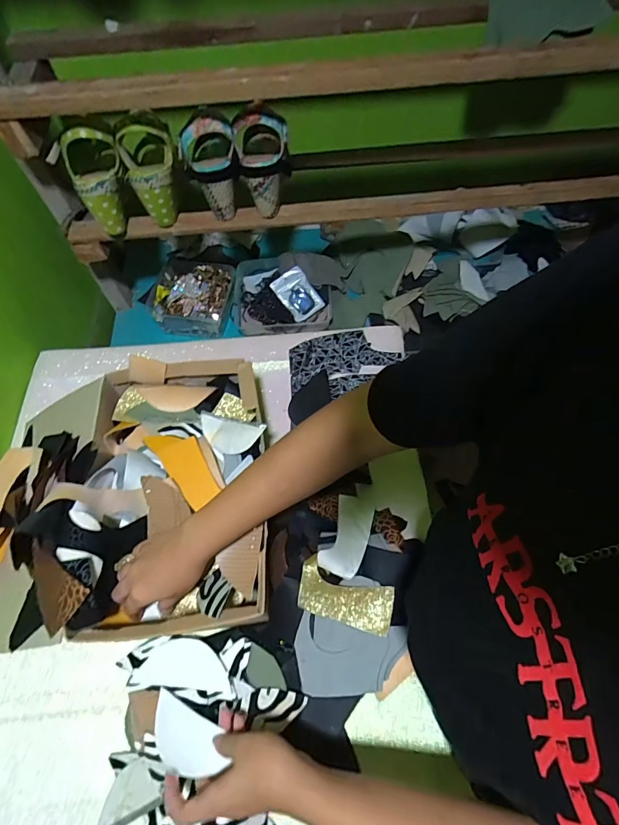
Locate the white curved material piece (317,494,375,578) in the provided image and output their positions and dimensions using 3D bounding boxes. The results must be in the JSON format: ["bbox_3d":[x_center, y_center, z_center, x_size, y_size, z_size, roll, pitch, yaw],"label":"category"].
[{"bbox_3d":[0.051,0.158,0.533,0.051,0.017,0.119,17,36,12],"label":"white curved material piece"}]

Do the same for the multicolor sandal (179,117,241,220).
[{"bbox_3d":[-0.149,-0.371,0.633,0.081,0.136,0.063,-9,61,-2],"label":"multicolor sandal"}]

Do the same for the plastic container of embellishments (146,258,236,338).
[{"bbox_3d":[-0.255,-0.254,0.887,0.172,0.075,0.164,6,61,6],"label":"plastic container of embellishments"}]

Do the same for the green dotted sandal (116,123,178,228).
[{"bbox_3d":[-0.238,-0.366,0.634,0.078,0.131,0.065,-19,62,-8],"label":"green dotted sandal"}]

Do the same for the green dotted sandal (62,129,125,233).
[{"bbox_3d":[-0.318,-0.348,0.627,0.080,0.143,0.062,-20,62,-9],"label":"green dotted sandal"}]

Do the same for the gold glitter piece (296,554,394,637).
[{"bbox_3d":[0.041,0.220,0.487,0.119,0.025,0.054,23,63,-7],"label":"gold glitter piece"}]

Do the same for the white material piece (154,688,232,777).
[{"bbox_3d":[-0.129,0.323,0.407,0.090,0.008,0.047,16,42,24],"label":"white material piece"}]

